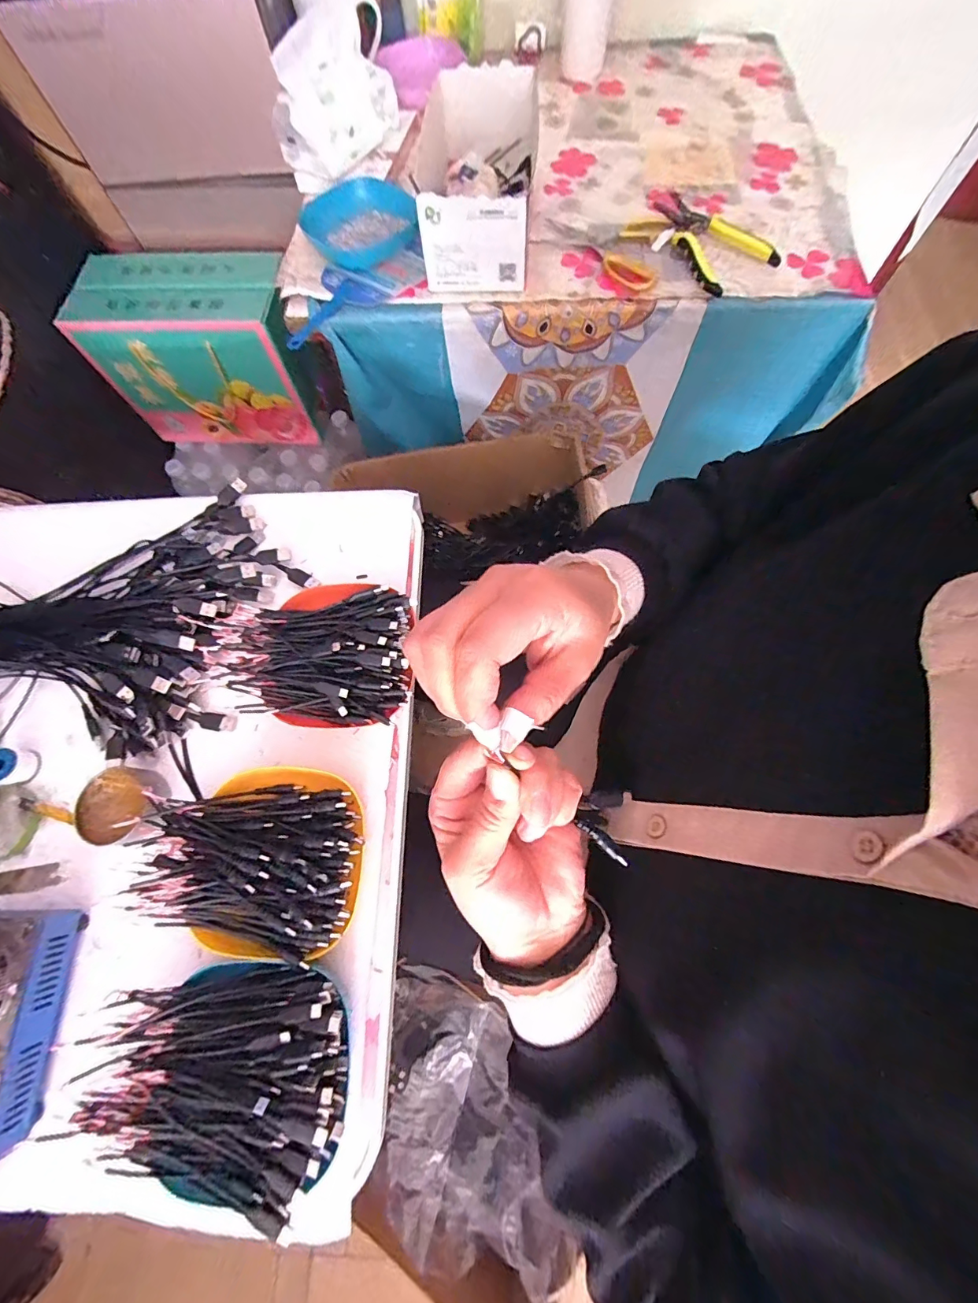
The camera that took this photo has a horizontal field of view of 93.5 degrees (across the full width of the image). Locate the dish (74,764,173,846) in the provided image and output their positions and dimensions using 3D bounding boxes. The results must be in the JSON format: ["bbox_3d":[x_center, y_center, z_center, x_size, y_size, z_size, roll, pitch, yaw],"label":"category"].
[{"bbox_3d":[-0.324,0.132,0.403,0.057,0.024,0.062,-1,71,2],"label":"dish"}]

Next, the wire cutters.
[{"bbox_3d":[0.266,-0.515,0.567,0.100,0.015,0.168,-38,74,-10],"label":"wire cutters"}]

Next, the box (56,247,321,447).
[{"bbox_3d":[-0.484,-0.526,0.818,0.332,0.236,0.159,2,72,3],"label":"box"}]

